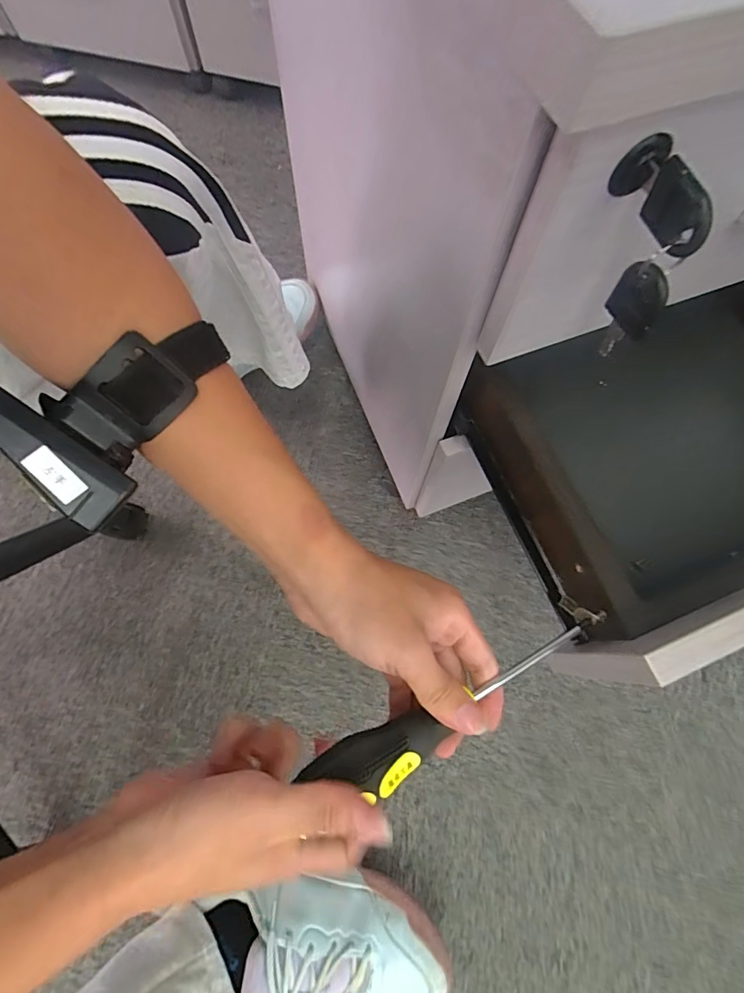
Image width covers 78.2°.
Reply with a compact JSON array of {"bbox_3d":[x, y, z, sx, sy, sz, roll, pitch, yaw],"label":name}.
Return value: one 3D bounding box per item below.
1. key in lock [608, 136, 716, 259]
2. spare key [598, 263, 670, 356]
[{"bbox_3d":[0.106,-0.107,0.167,0.017,0.022,0.039,-20,75,-6],"label":"key in lock"},{"bbox_3d":[0.115,-0.083,0.204,0.021,0.045,0.007,20,75,5],"label":"spare key"}]

